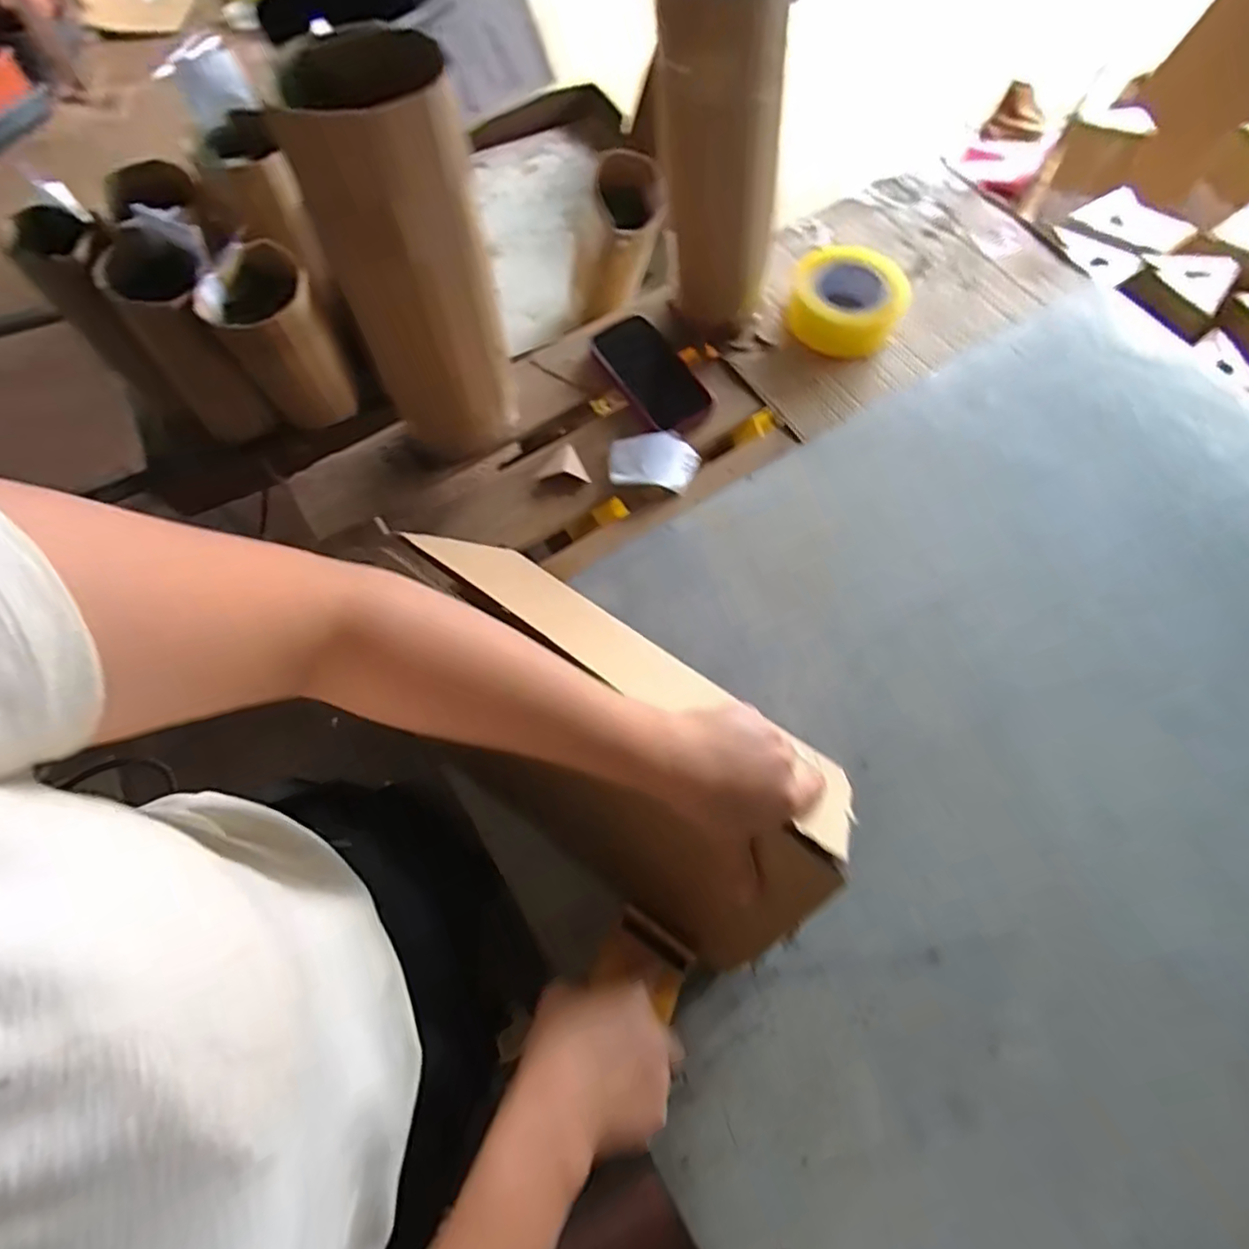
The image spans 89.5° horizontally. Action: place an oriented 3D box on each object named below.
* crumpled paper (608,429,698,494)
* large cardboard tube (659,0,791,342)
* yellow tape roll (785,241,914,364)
[{"bbox_3d":[0.031,-0.176,0.676,0.092,0.017,0.062,9,69,6],"label":"crumpled paper"},{"bbox_3d":[0.087,-0.429,0.605,0.096,0.340,0.112,-28,70,-9],"label":"large cardboard tube"},{"bbox_3d":[0.259,-0.379,0.731,0.125,0.048,0.136,-1,68,2],"label":"yellow tape roll"}]

